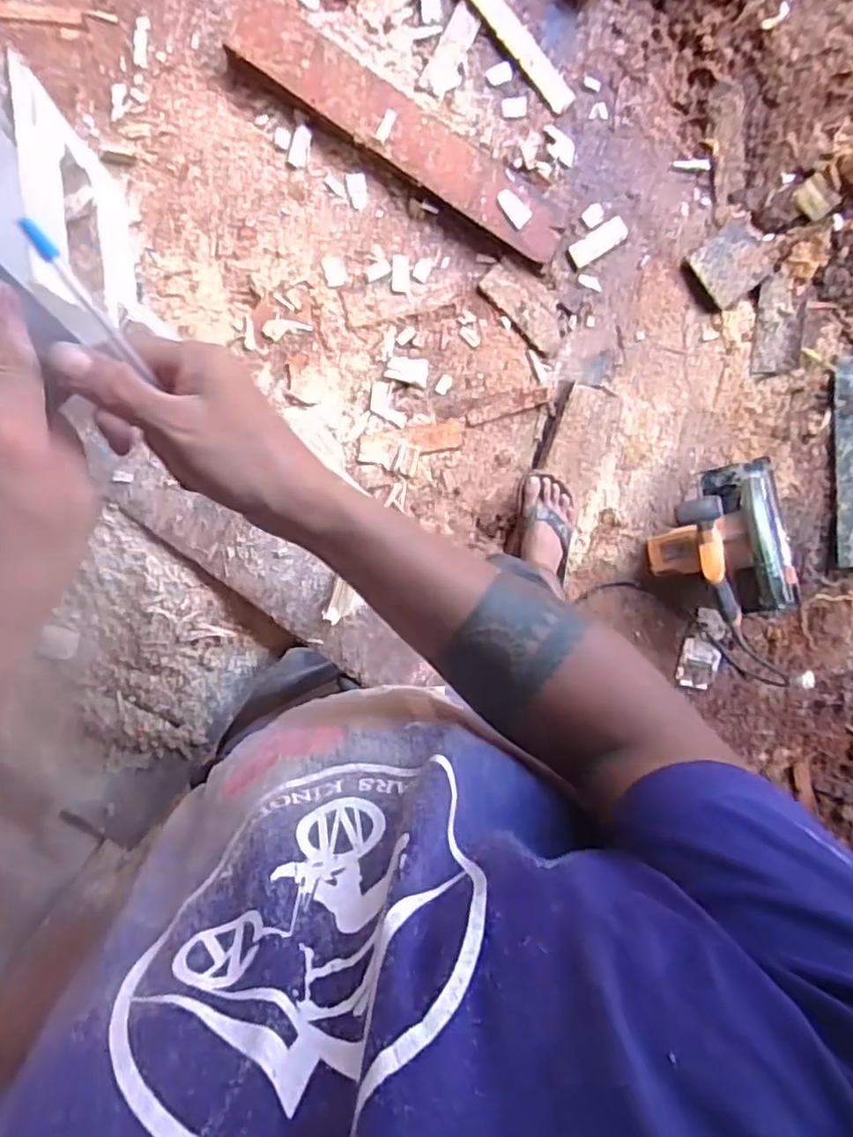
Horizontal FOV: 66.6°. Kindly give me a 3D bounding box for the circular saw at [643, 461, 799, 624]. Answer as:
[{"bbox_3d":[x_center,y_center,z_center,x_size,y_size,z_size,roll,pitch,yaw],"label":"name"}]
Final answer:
[{"bbox_3d":[0.578,-0.042,1.222,0.262,0.197,0.261,-16,99,-2],"label":"circular saw"}]

